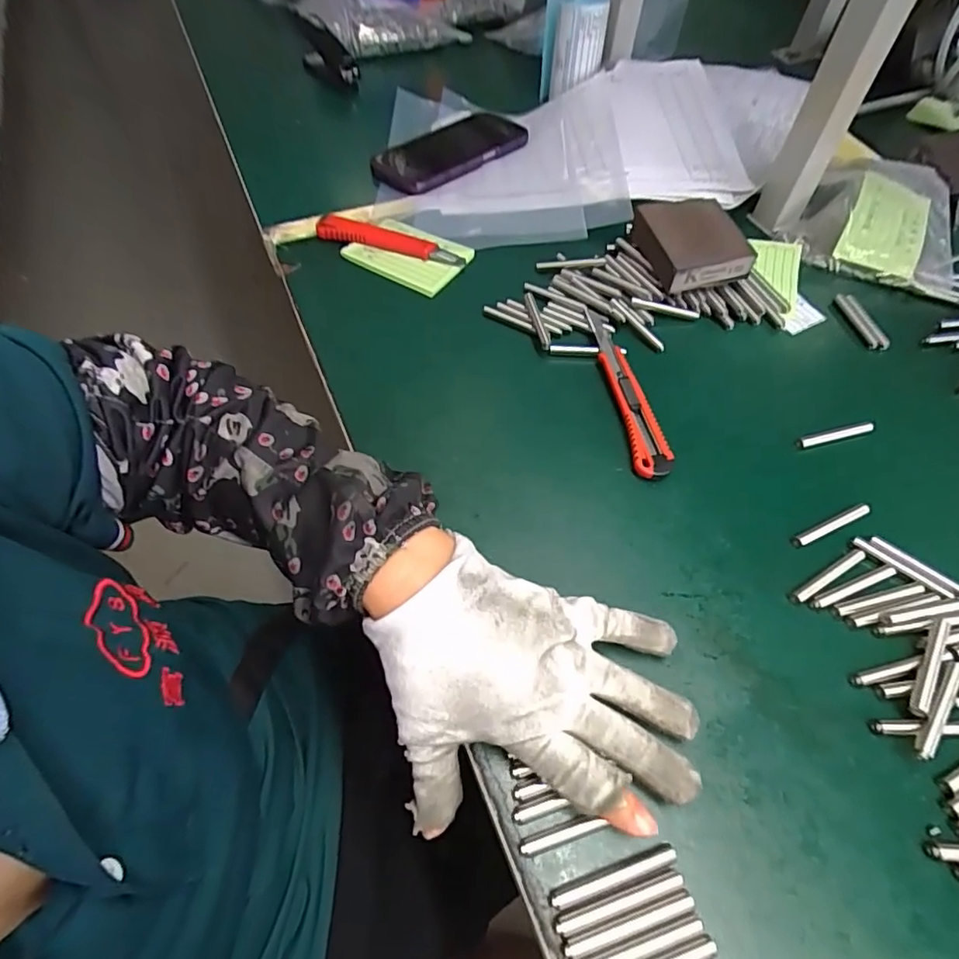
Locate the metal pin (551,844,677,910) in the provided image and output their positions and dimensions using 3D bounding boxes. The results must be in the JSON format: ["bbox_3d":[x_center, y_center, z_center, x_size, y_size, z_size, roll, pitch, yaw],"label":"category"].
[{"bbox_3d":[0.059,0.173,0.237,0.057,0.004,0.006,-15,59,-11],"label":"metal pin"}]

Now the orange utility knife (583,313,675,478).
[{"bbox_3d":[0.105,-0.067,0.390,0.024,0.009,0.151,-6,57,-5],"label":"orange utility knife"}]

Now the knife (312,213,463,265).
[{"bbox_3d":[-0.079,-0.208,0.474,0.132,0.014,0.017,16,58,8],"label":"knife"}]

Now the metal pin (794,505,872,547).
[{"bbox_3d":[0.219,0.028,0.338,0.058,0.004,0.007,-21,60,-14],"label":"metal pin"}]

